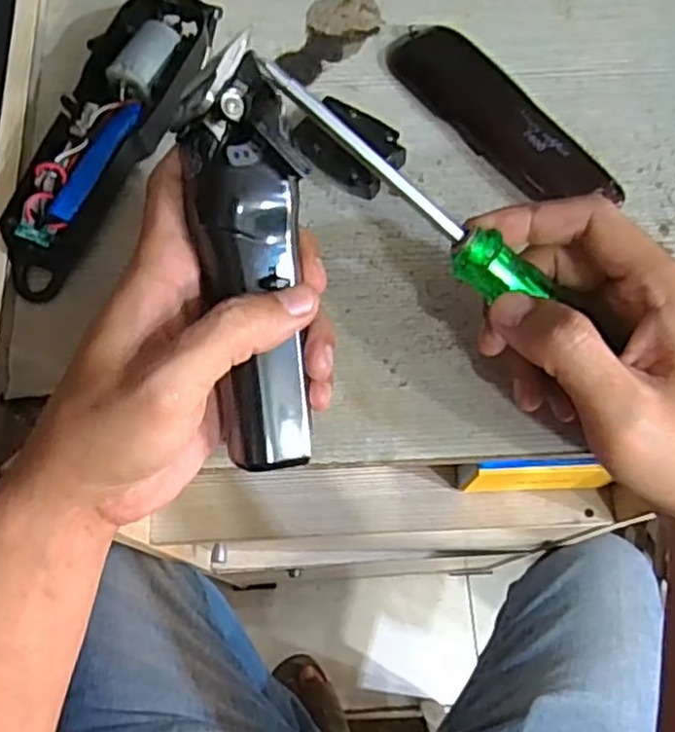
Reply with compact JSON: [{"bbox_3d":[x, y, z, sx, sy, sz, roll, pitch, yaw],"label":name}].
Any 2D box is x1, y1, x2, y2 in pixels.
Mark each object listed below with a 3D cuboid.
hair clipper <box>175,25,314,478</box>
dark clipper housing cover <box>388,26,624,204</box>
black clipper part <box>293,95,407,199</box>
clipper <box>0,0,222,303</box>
[{"bbox_3d":[-0.035,-0.038,0.286,0.044,0.033,0.157,-4,100,-2],"label":"hair clipper"},{"bbox_3d":[0.080,-0.127,0.369,0.036,0.018,0.139,-35,74,-13],"label":"dark clipper housing cover"},{"bbox_3d":[0.007,-0.111,0.368,0.052,0.011,0.037,34,73,11],"label":"black clipper part"},{"bbox_3d":[-0.111,-0.112,0.353,0.051,0.031,0.161,22,71,7],"label":"clipper"}]

